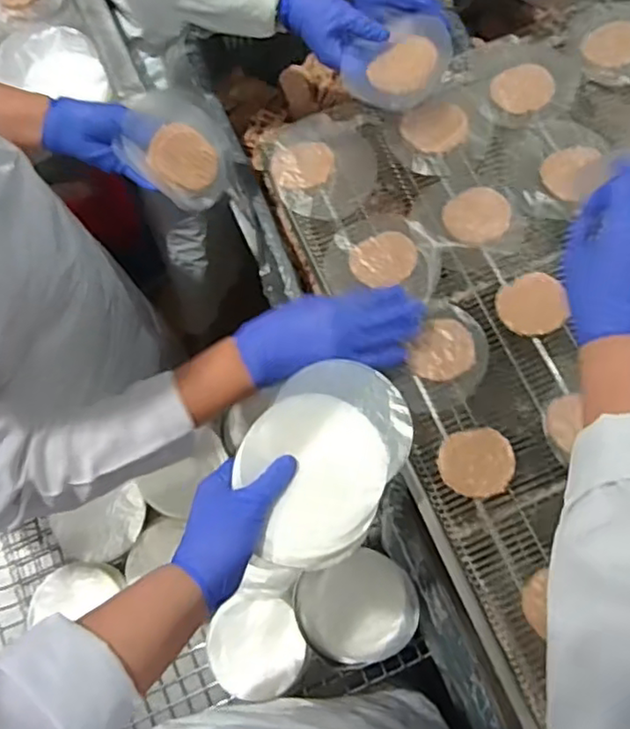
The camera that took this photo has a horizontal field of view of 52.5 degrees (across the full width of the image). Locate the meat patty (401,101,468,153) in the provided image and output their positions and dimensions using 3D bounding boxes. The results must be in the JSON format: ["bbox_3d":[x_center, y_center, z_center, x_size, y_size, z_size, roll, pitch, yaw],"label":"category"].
[{"bbox_3d":[0.140,-0.274,0.732,0.067,0.005,0.071,0,77,1],"label":"meat patty"}]

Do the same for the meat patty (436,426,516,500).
[{"bbox_3d":[0.155,0.095,0.613,0.069,0.009,0.062,-8,77,-1],"label":"meat patty"}]

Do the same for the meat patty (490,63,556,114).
[{"bbox_3d":[0.241,-0.321,0.739,0.067,0.008,0.065,0,77,1],"label":"meat patty"}]

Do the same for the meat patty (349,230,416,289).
[{"bbox_3d":[0.076,-0.111,0.685,0.069,0.013,0.060,-26,77,-5],"label":"meat patty"}]

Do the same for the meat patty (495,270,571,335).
[{"bbox_3d":[0.223,-0.061,0.655,0.063,0.015,0.064,0,77,1],"label":"meat patty"}]

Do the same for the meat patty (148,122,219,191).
[{"bbox_3d":[-0.157,-0.247,0.767,0.081,0.006,0.066,41,95,-19],"label":"meat patty"}]

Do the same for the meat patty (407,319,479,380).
[{"bbox_3d":[0.132,-0.015,0.648,0.059,0.014,0.064,12,77,4],"label":"meat patty"}]

